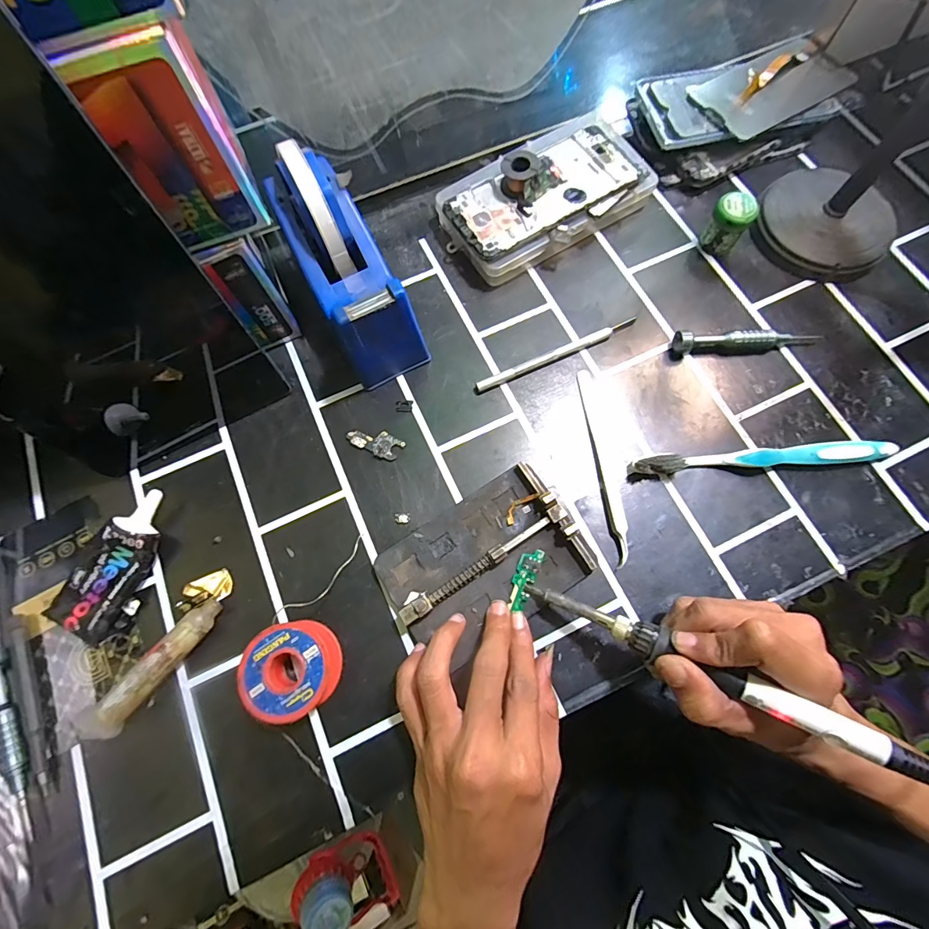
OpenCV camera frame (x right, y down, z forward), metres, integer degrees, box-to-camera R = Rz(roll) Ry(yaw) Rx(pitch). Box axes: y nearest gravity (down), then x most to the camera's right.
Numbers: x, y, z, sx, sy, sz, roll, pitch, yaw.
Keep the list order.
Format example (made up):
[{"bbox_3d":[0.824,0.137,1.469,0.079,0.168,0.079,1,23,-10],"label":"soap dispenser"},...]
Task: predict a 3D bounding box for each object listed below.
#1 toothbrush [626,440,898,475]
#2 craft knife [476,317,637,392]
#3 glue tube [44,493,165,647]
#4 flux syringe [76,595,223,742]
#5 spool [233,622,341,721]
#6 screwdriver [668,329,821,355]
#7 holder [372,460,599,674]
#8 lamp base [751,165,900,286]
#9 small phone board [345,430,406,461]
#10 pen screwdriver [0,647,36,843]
[{"bbox_3d":[0.210,-0.004,0.309,0.184,0.016,0.014,-3,72,0],"label":"toothbrush"},{"bbox_3d":[0.074,-0.087,0.344,0.138,0.008,0.008,-24,73,-7],"label":"craft knife"},{"bbox_3d":[-0.234,0.066,0.295,0.045,0.026,0.096,23,74,8],"label":"glue tube"},{"bbox_3d":[-0.191,0.126,0.272,0.019,0.027,0.090,37,76,12],"label":"flux syringe"},{"bbox_3d":[-0.107,0.127,0.271,0.053,0.028,0.052,0,72,1],"label":"spool"},{"bbox_3d":[0.223,-0.096,0.339,0.115,0.019,0.016,-2,72,0],"label":"screwdriver"},{"bbox_3d":[0.014,0.065,0.291,0.127,0.021,0.086,-32,74,-9],"label":"holder"},{"bbox_3d":[0.299,-0.201,0.362,0.103,0.032,0.093,42,77,13],"label":"lamp base"},{"bbox_3d":[-0.068,-0.018,0.328,0.043,0.004,0.020,27,74,9],"label":"small phone board"},{"bbox_3d":[-0.278,0.169,0.266,0.015,0.016,0.111,-27,73,-7],"label":"pen screwdriver"}]

